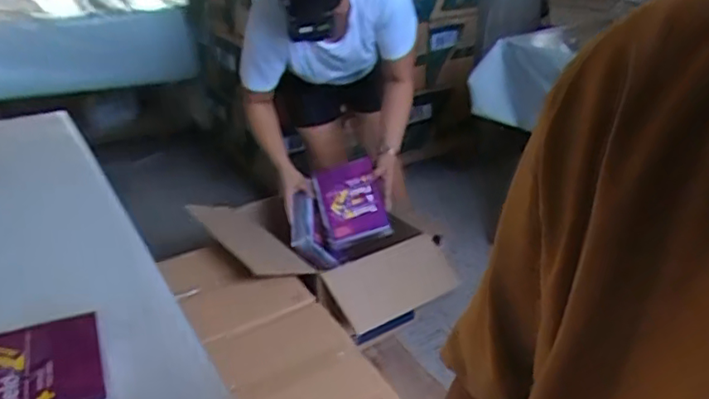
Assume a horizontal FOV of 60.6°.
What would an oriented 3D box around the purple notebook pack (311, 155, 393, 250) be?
[{"bbox_3d":[-0.011,0.005,1.563,0.158,0.212,0.029,-16,-14,-2],"label":"purple notebook pack"}]

